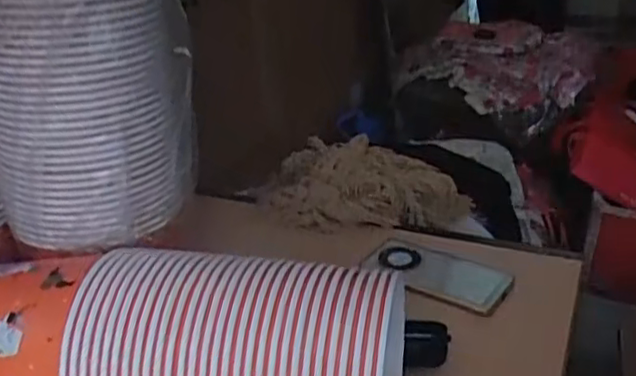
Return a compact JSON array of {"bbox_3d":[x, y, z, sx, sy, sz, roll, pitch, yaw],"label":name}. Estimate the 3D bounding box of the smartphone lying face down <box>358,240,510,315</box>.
[{"bbox_3d":[0.136,0.097,0.763,0.157,0.016,0.080,20,36,23],"label":"smartphone lying face down"}]

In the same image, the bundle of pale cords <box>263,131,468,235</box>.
[{"bbox_3d":[0.062,0.003,0.905,0.277,0.090,0.148,2,28,12],"label":"bundle of pale cords"}]

